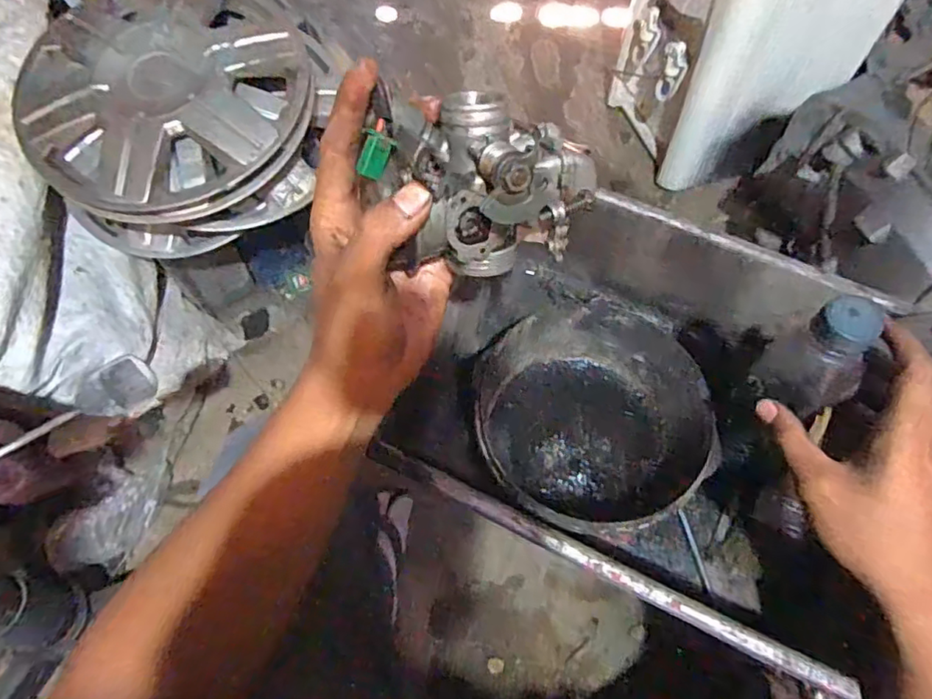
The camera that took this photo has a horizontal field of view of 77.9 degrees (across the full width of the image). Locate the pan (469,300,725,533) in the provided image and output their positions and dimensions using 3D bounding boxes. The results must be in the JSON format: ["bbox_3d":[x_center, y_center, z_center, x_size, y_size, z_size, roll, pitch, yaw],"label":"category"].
[{"bbox_3d":[0.123,0.053,0.533,0.212,0.049,0.211,0,63,0],"label":"pan"}]

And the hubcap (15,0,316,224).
[{"bbox_3d":[-0.377,-0.327,0.714,0.340,0.060,0.331,-29,80,-10],"label":"hubcap"}]

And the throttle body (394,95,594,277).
[{"bbox_3d":[0.016,-0.082,0.290,0.091,0.074,0.065,-6,63,-3],"label":"throttle body"}]

